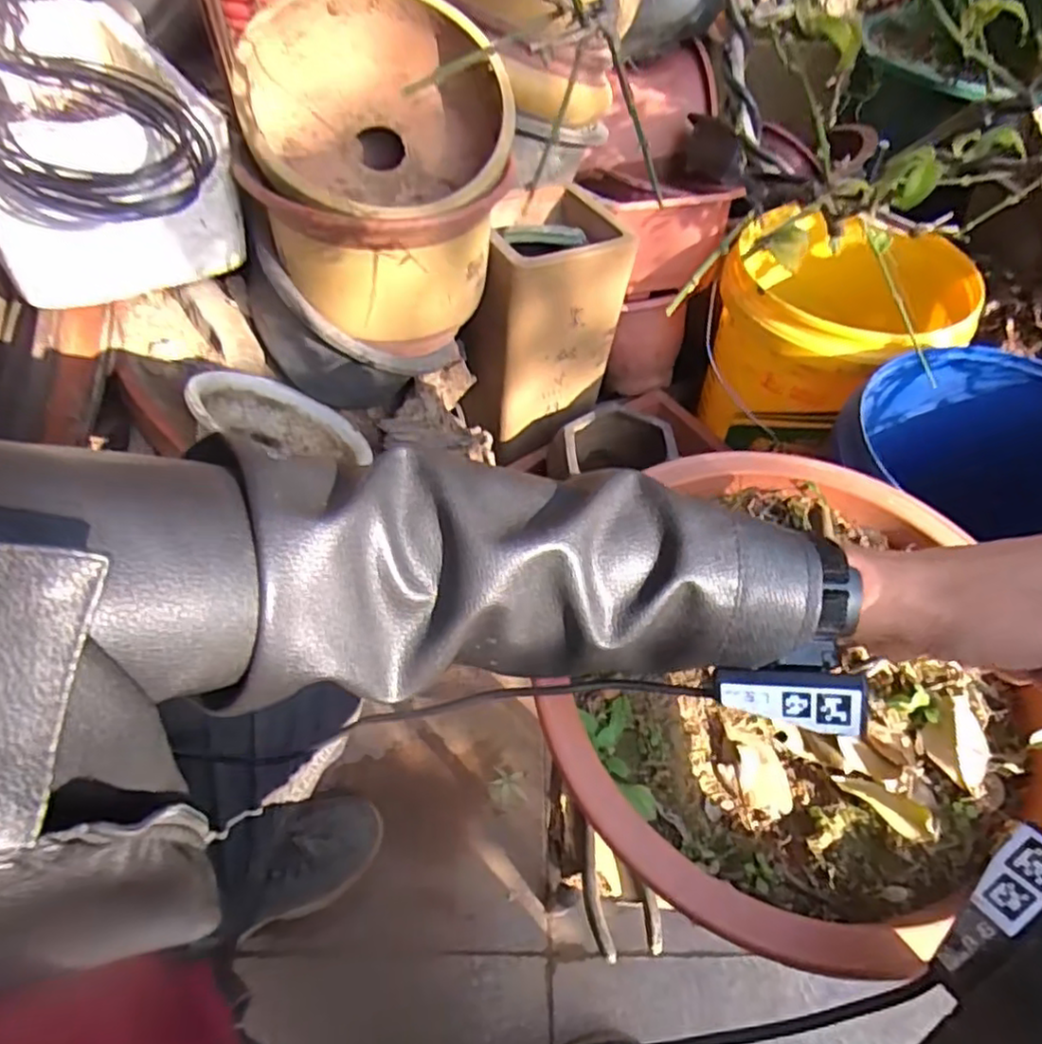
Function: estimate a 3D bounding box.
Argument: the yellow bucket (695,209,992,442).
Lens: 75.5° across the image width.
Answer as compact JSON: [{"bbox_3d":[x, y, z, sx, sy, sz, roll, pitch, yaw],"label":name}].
[{"bbox_3d":[0.417,-0.231,0.948,0.297,0.305,0.288,24,57,17],"label":"yellow bucket"}]

